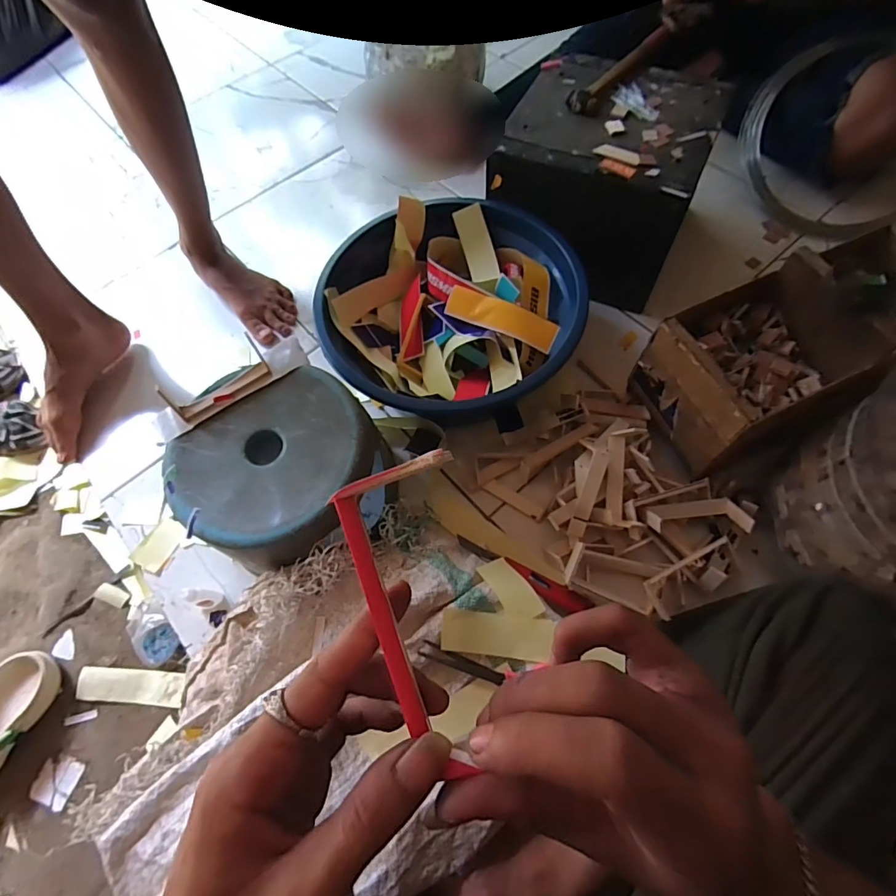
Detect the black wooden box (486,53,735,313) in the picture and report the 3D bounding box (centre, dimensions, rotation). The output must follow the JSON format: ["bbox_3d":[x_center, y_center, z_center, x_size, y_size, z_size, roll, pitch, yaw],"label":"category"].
[{"bbox_3d":[0.226,-0.405,0.726,0.267,0.185,0.242,21,68,13],"label":"black wooden box"}]

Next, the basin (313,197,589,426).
[{"bbox_3d":[0.001,-0.186,0.689,0.336,0.141,0.322,-1,64,3],"label":"basin"}]

